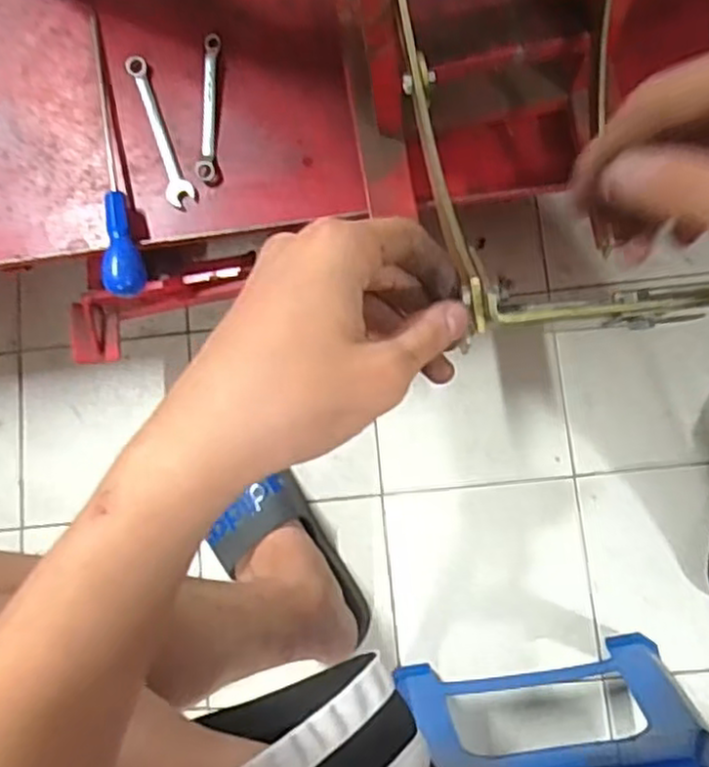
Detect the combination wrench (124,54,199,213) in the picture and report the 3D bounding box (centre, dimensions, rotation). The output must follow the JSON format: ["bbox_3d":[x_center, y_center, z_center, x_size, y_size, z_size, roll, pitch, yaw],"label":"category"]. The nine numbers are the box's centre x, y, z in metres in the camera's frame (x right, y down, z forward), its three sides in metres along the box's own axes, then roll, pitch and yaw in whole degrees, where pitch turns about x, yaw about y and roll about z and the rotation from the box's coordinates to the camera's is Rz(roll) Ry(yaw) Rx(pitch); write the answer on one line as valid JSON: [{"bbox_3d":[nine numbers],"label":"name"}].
[{"bbox_3d":[-0.174,-0.223,0.633,0.023,0.005,0.148,-21,80,2],"label":"combination wrench"}]

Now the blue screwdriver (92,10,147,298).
[{"bbox_3d":[-0.215,-0.203,0.617,0.029,0.036,0.264,-12,80,4],"label":"blue screwdriver"}]

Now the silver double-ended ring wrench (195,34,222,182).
[{"bbox_3d":[-0.128,-0.243,0.629,0.016,0.007,0.129,2,81,6],"label":"silver double-ended ring wrench"}]

